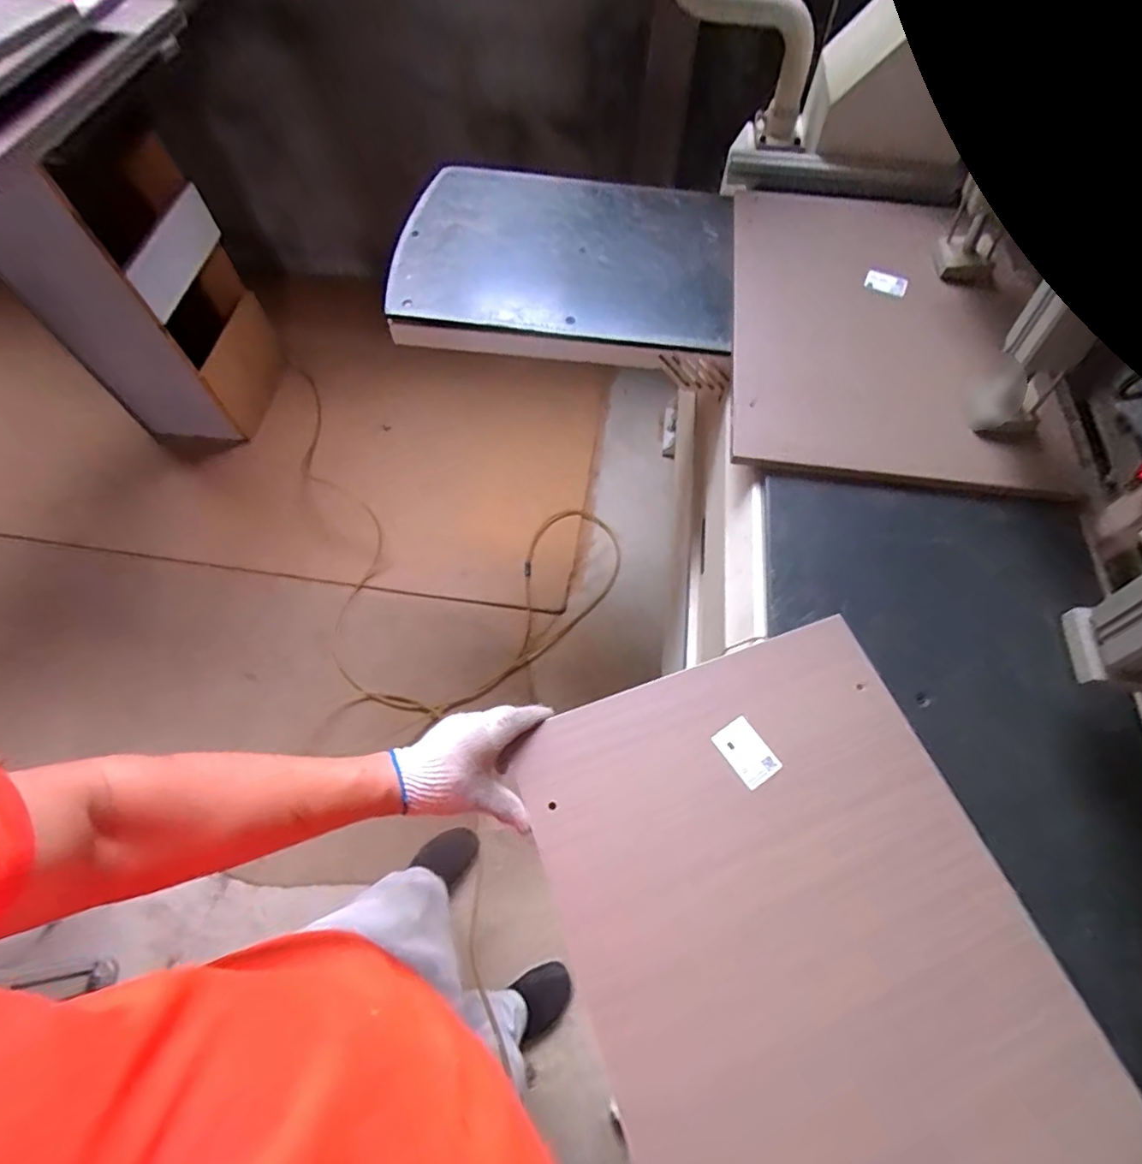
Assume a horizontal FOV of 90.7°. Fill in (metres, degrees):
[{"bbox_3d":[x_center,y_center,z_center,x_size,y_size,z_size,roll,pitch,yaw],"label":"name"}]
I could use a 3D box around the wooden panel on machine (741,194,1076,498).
[{"bbox_3d":[0.456,-0.394,0.850,0.413,0.034,0.569,8,65,2],"label":"wooden panel on machine"}]

